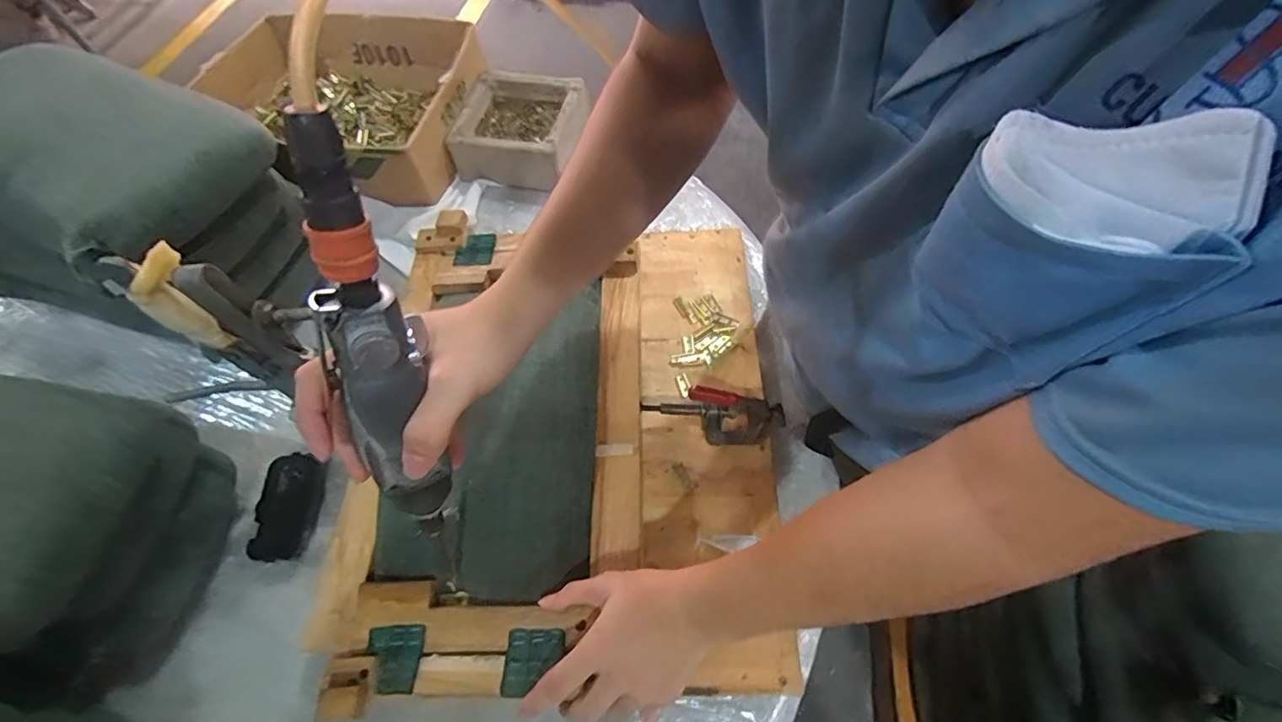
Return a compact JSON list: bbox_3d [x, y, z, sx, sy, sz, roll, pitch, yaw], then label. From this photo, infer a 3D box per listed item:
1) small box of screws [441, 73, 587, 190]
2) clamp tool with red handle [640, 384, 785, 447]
[{"bbox_3d":[-0.173,-0.343,0.811,0.168,0.081,0.163,8,61,8],"label":"small box of screws"},{"bbox_3d":[0.075,0.053,0.564,0.147,0.075,0.043,6,60,7],"label":"clamp tool with red handle"}]

